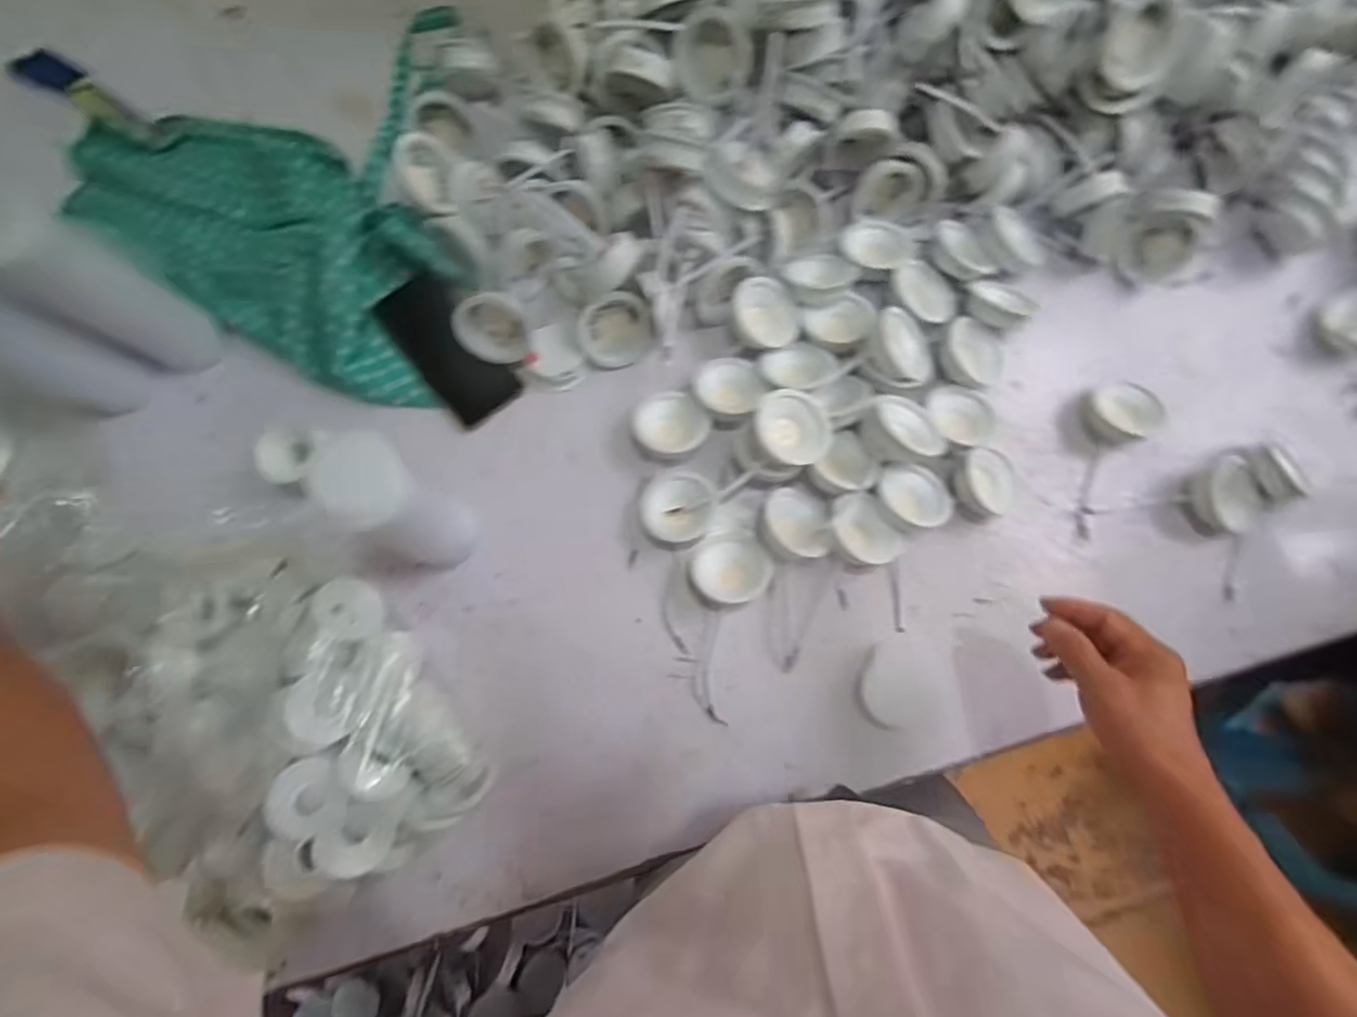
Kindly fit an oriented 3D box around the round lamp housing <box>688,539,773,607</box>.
[{"bbox_3d":[0.050,0.061,0.594,0.077,0.024,0.059,-7,81,-2],"label":"round lamp housing"}]

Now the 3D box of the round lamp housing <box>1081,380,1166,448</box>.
[{"bbox_3d":[0.438,-0.093,0.623,0.061,0.033,0.060,0,80,-1],"label":"round lamp housing"}]

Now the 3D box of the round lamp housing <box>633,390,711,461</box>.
[{"bbox_3d":[-0.007,-0.084,0.621,0.073,0.026,0.064,-11,81,-2],"label":"round lamp housing"}]

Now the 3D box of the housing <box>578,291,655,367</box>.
[{"bbox_3d":[-0.062,-0.176,0.619,0.068,0.022,0.071,-14,115,-13],"label":"housing"}]

